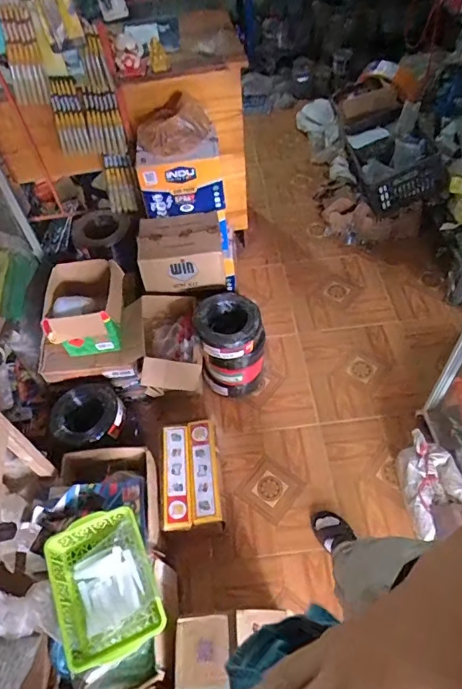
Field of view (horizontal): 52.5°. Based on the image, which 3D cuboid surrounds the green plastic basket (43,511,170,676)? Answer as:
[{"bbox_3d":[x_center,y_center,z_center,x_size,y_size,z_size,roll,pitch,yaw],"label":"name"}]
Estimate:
[{"bbox_3d":[-0.286,0.554,1.082,0.212,0.097,0.285,-23,55,-12],"label":"green plastic basket"}]

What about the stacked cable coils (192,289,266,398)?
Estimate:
[{"bbox_3d":[0.000,0.015,1.595,0.210,0.292,0.226,-2,53,3],"label":"stacked cable coils"}]

